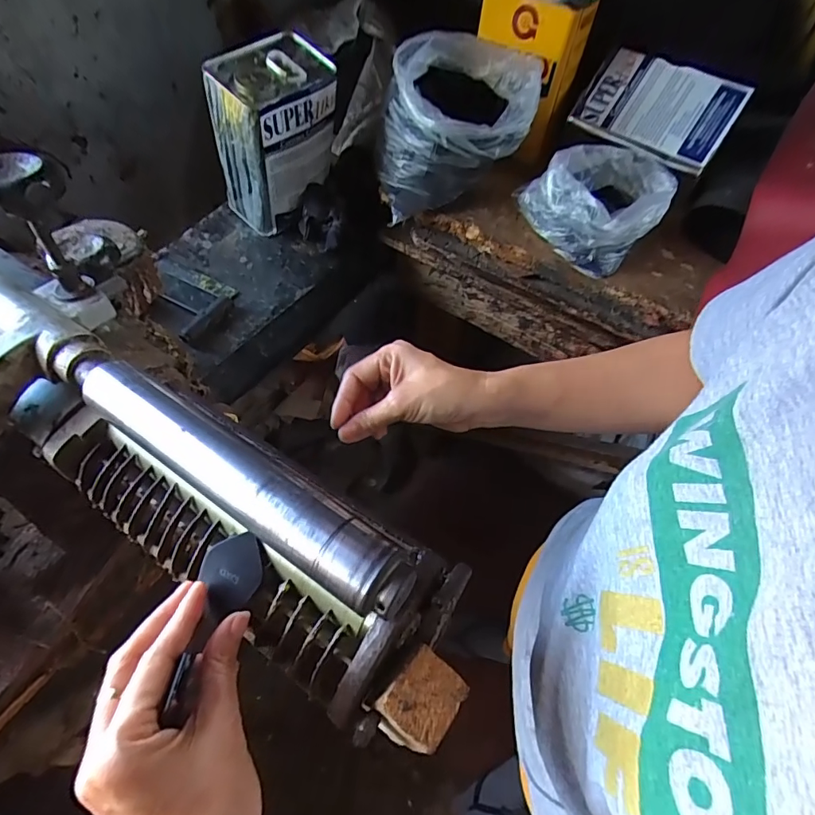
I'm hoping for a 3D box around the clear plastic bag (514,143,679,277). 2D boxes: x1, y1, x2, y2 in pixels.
[{"bbox_3d":[0.294,-0.321,0.723,0.175,0.109,0.223,38,62,23],"label":"clear plastic bag"}]

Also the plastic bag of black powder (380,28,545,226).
[{"bbox_3d":[0.071,-0.416,0.707,0.205,0.180,0.209,11,55,7],"label":"plastic bag of black powder"}]

